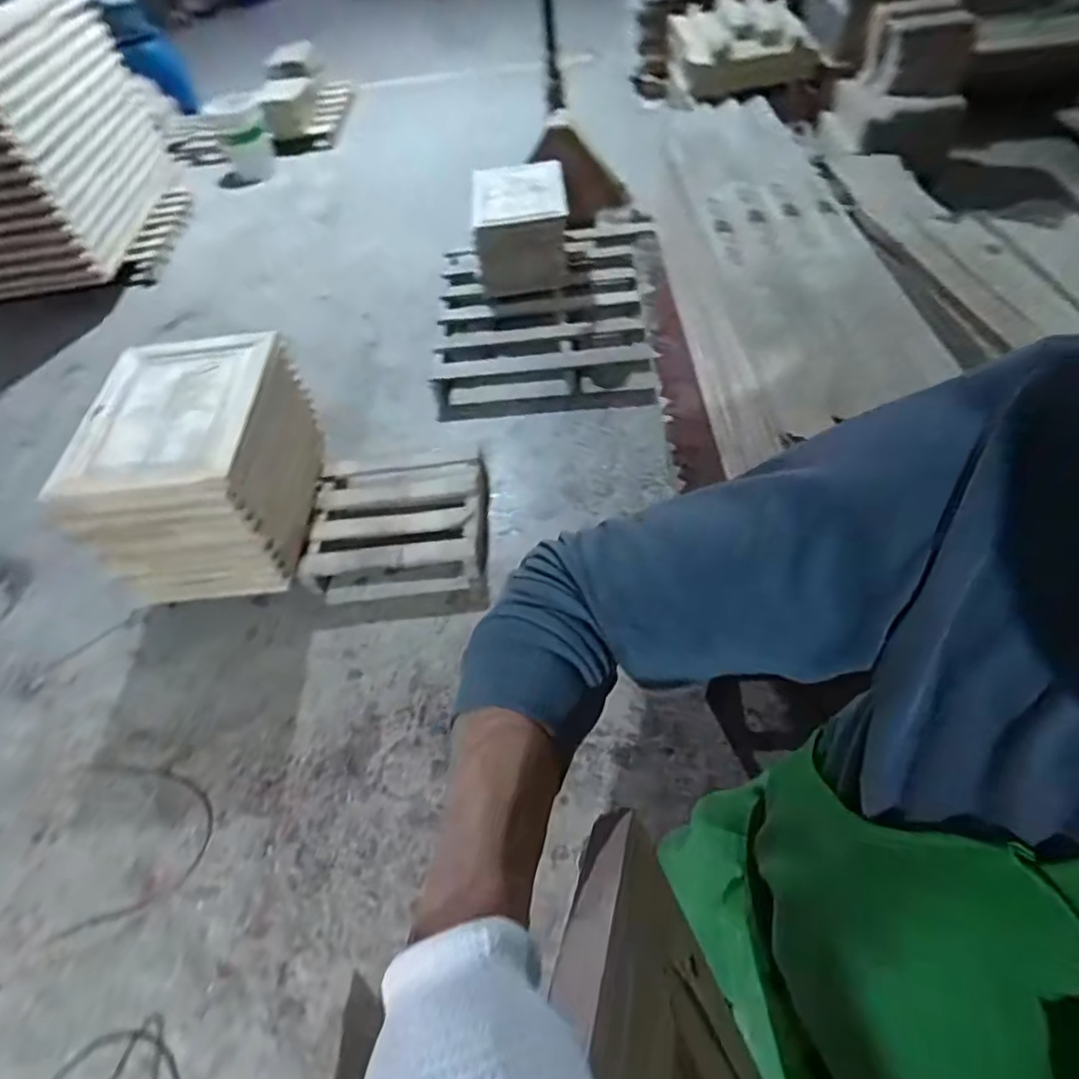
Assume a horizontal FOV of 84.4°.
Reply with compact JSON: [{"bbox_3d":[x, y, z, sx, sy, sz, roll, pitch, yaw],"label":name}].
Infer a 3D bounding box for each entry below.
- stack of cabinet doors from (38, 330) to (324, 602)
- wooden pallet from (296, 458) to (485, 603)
[{"bbox_3d":[-0.928,-0.228,1.667,0.449,0.460,0.642,-7,53,1],"label":"stack of cabinet doors"},{"bbox_3d":[-0.433,-0.066,1.854,0.517,0.093,0.494,-3,53,4],"label":"wooden pallet"}]

